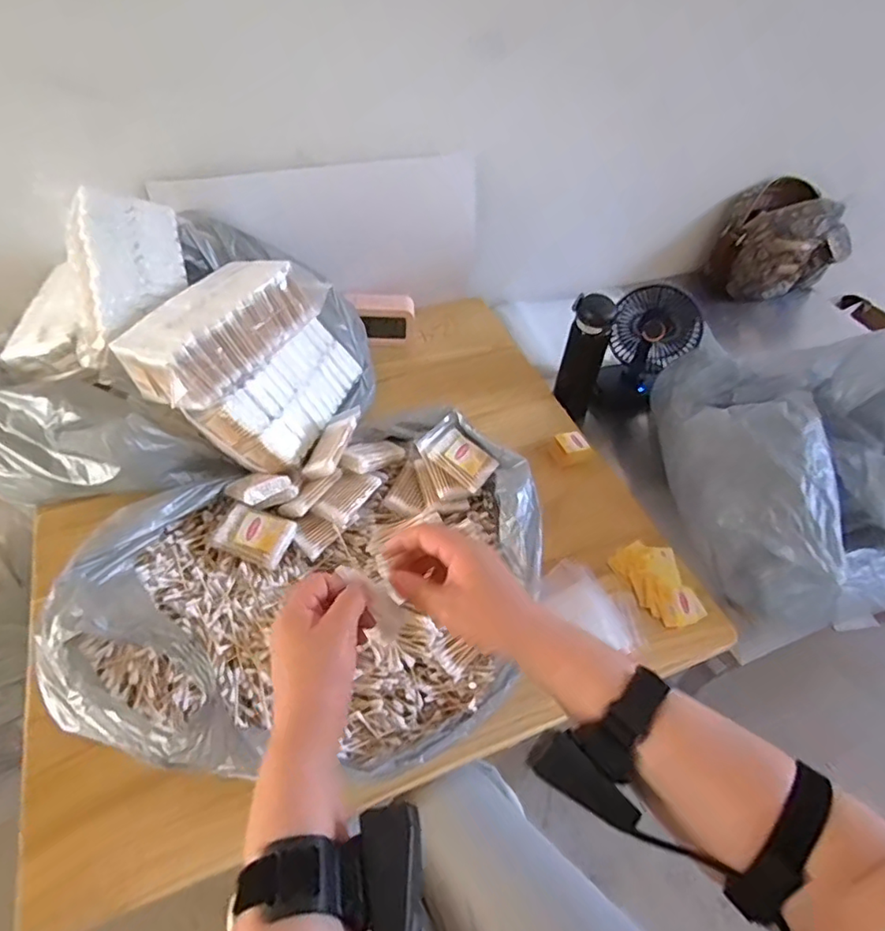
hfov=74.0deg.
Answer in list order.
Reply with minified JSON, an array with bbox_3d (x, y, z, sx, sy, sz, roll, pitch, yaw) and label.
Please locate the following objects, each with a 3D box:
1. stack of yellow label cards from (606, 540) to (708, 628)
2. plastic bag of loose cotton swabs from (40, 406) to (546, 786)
[{"bbox_3d":[0.273,0.147,0.742,0.075,0.012,0.118,-17,52,-18],"label":"stack of yellow label cards"},{"bbox_3d":[-0.112,0.121,0.599,0.468,0.161,0.340,-15,51,-16],"label":"plastic bag of loose cotton swabs"}]

